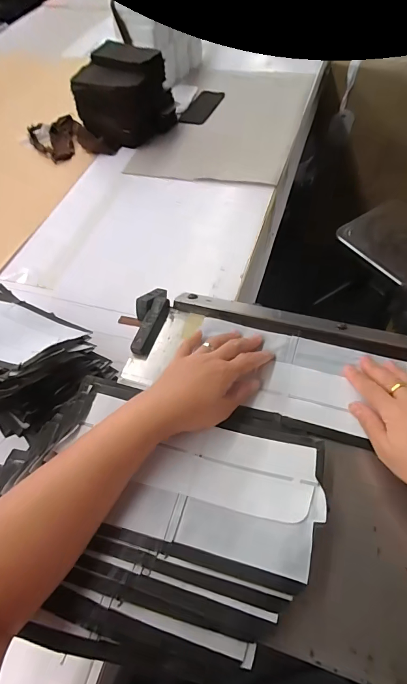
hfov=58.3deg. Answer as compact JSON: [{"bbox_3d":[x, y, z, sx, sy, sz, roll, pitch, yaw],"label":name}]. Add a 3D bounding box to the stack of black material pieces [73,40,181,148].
[{"bbox_3d":[-0.177,-0.566,0.845,0.155,0.160,0.179,28,64,21],"label":"stack of black material pieces"}]

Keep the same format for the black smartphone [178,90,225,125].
[{"bbox_3d":[0.000,-0.618,0.949,0.067,0.008,0.181,15,60,14],"label":"black smartphone"}]

